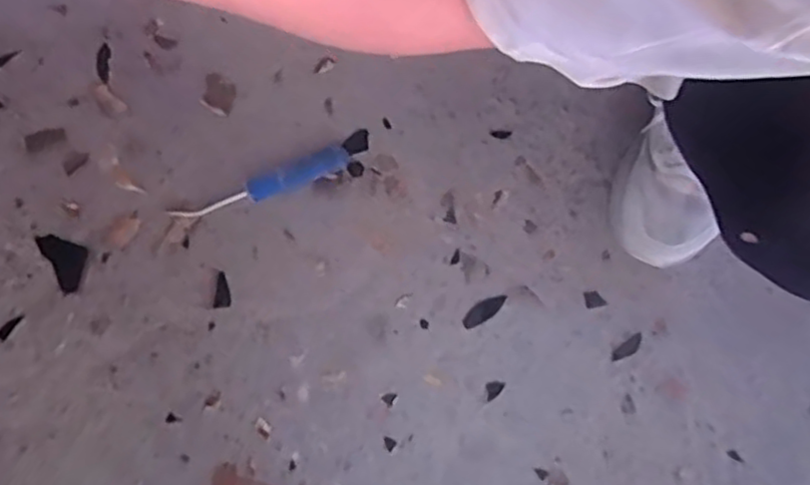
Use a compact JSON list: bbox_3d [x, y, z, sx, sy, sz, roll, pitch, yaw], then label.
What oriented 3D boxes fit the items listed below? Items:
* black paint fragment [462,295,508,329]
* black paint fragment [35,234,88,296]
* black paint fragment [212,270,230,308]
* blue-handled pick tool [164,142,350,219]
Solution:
[{"bbox_3d":[0.077,0.066,0.689,0.048,0.005,0.017,-35,81,-6],"label":"black paint fragment"},{"bbox_3d":[-0.329,0.015,0.697,0.037,0.005,0.063,-32,81,-5],"label":"black paint fragment"},{"bbox_3d":[-0.177,0.046,0.694,0.016,0.005,0.036,5,79,1],"label":"black paint fragment"},{"bbox_3d":[-0.141,-0.053,0.698,0.177,0.022,0.028,-23,80,-4],"label":"blue-handled pick tool"}]

